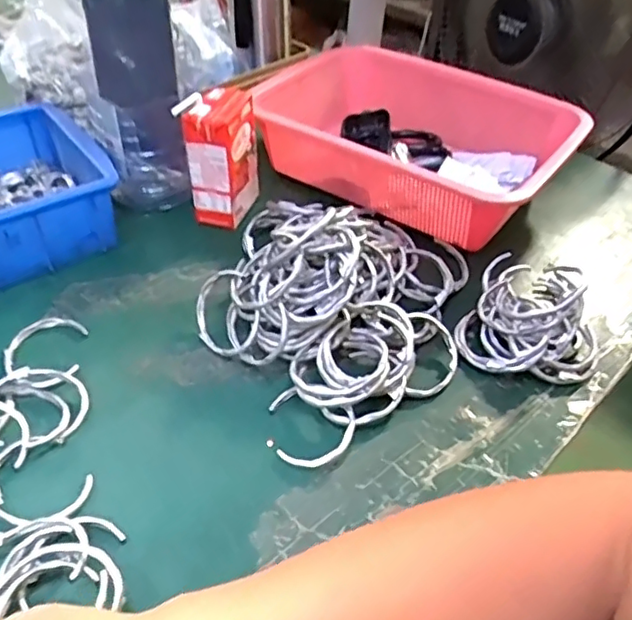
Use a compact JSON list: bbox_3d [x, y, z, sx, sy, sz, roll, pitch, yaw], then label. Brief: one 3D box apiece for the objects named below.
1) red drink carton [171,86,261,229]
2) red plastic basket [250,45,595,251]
[{"bbox_3d":[-0.086,-0.137,0.563,0.043,0.118,0.079,18,44,15],"label":"red drink carton"},{"bbox_3d":[0.101,-0.175,0.614,0.296,0.083,0.201,28,47,24],"label":"red plastic basket"}]

